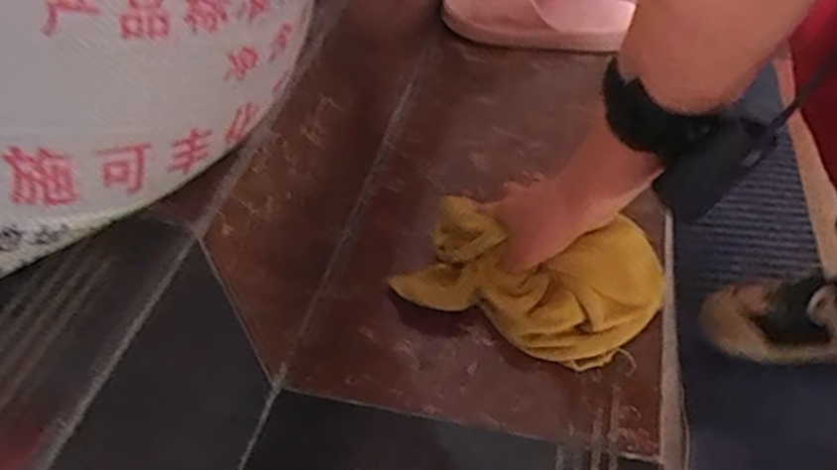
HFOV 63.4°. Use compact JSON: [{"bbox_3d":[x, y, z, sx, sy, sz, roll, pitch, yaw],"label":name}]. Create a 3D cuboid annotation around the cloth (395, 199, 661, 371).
[{"bbox_3d":[0.087,0.031,0.547,0.200,0.050,0.111,11,49,18],"label":"cloth"}]

